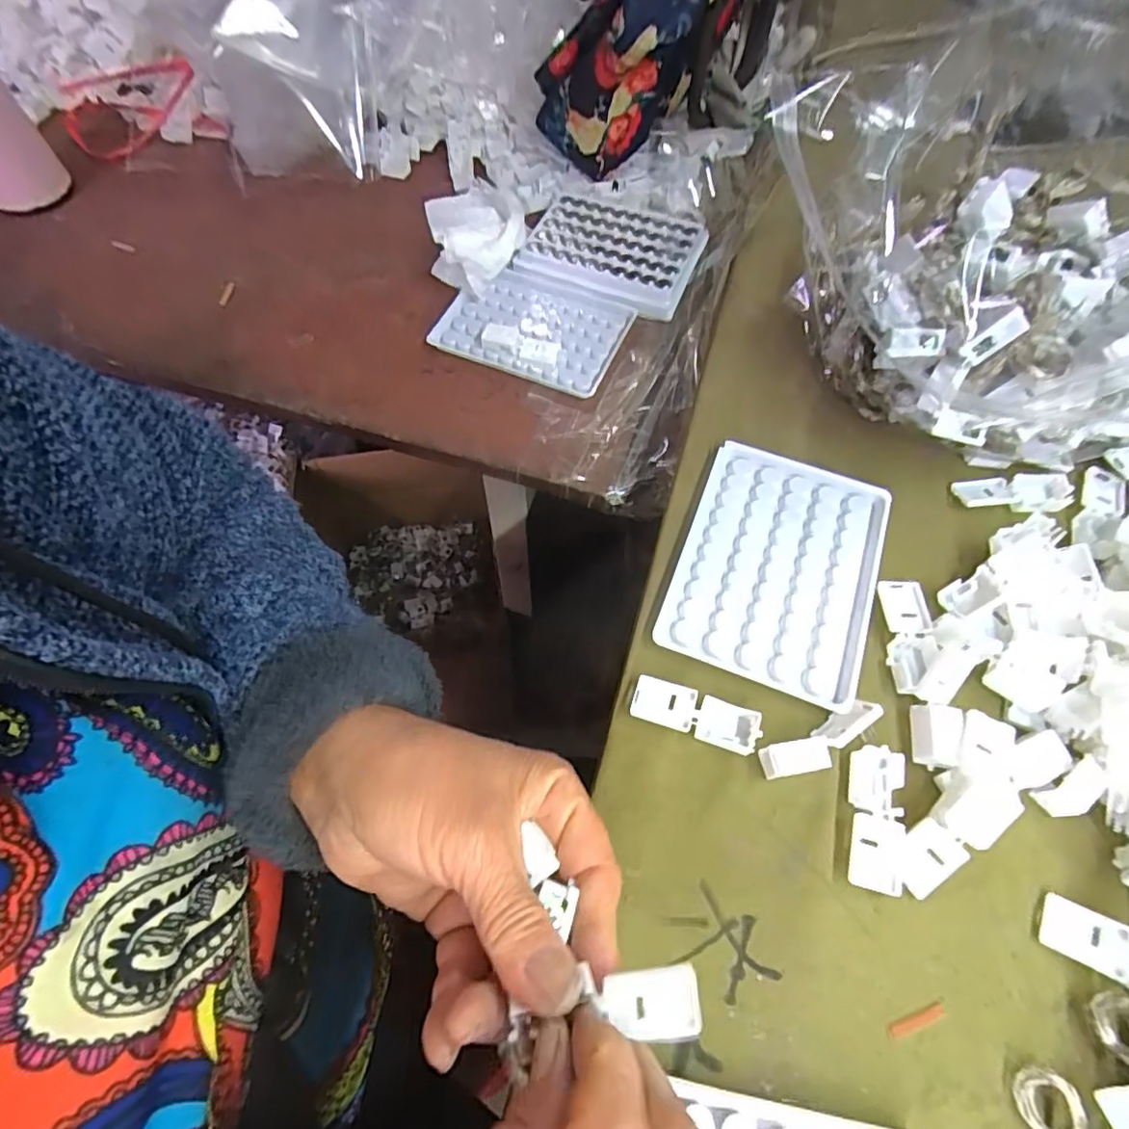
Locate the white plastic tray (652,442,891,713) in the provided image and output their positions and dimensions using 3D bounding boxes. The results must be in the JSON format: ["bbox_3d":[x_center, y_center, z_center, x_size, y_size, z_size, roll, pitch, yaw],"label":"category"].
[{"bbox_3d":[0.108,-0.001,0.302,0.093,0.008,0.128,20,65,10],"label":"white plastic tray"}]

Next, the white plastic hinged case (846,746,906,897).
[{"bbox_3d":[0.129,0.105,0.250,0.020,0.013,0.055,12,64,6],"label":"white plastic hinged case"}]

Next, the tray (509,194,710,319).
[{"bbox_3d":[0.036,-0.238,0.456,0.123,0.028,0.091,23,65,11],"label":"tray"}]

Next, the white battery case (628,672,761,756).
[{"bbox_3d":[0.058,0.066,0.268,0.055,0.006,0.019,18,65,9],"label":"white battery case"}]

